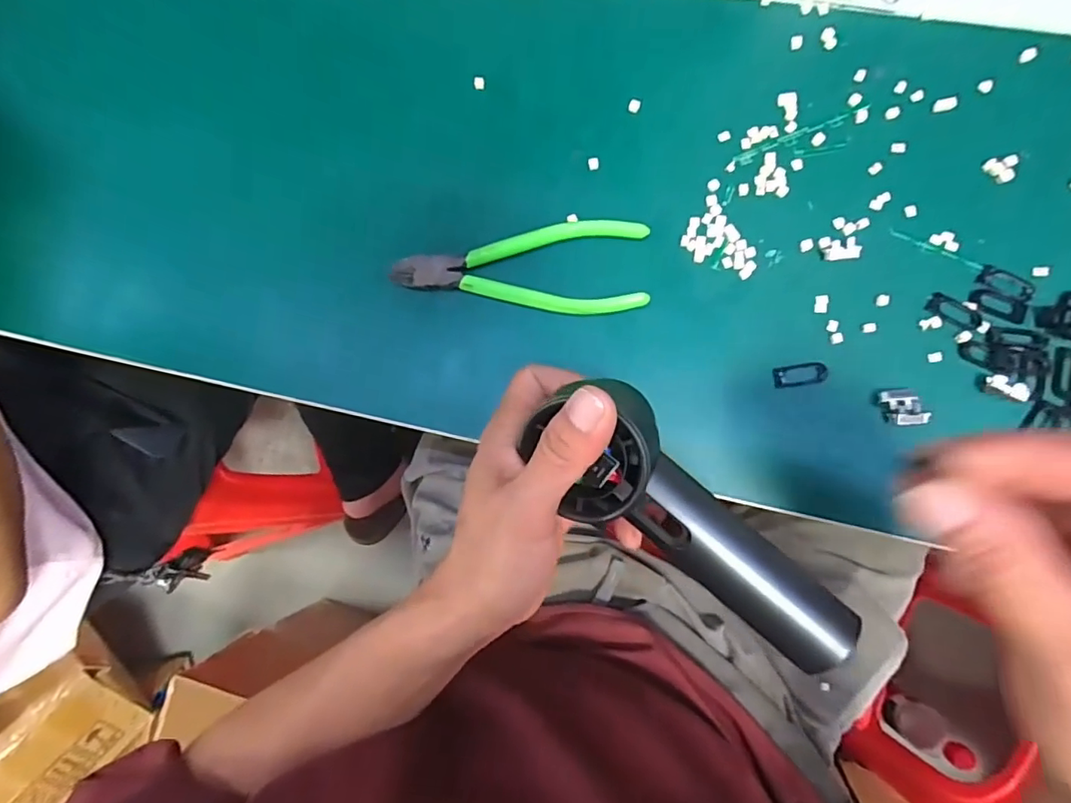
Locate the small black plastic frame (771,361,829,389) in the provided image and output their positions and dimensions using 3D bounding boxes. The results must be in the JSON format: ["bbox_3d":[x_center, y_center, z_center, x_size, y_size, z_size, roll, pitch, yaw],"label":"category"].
[{"bbox_3d":[0.150,-0.015,0.301,0.028,0.004,0.012,-7,84,5],"label":"small black plastic frame"}]

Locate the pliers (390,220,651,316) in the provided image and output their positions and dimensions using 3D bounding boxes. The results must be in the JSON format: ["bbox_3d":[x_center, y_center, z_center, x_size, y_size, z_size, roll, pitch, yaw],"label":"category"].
[{"bbox_3d":[-0.011,-0.082,0.322,0.151,0.009,0.055,3,85,6],"label":"pliers"}]

